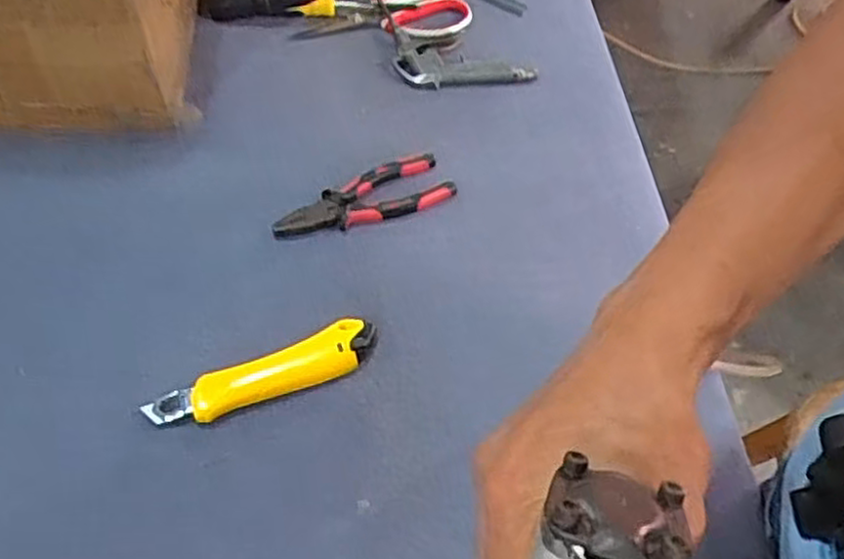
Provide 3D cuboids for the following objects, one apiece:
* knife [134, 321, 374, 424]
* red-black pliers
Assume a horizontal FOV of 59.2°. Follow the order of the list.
[{"bbox_3d":[-0.109,0.068,0.526,0.163,0.015,0.035,-21,59,-17],"label":"knife"},{"bbox_3d":[-0.050,-0.067,0.625,0.152,0.021,0.051,-17,58,-15],"label":"red-black pliers"}]

